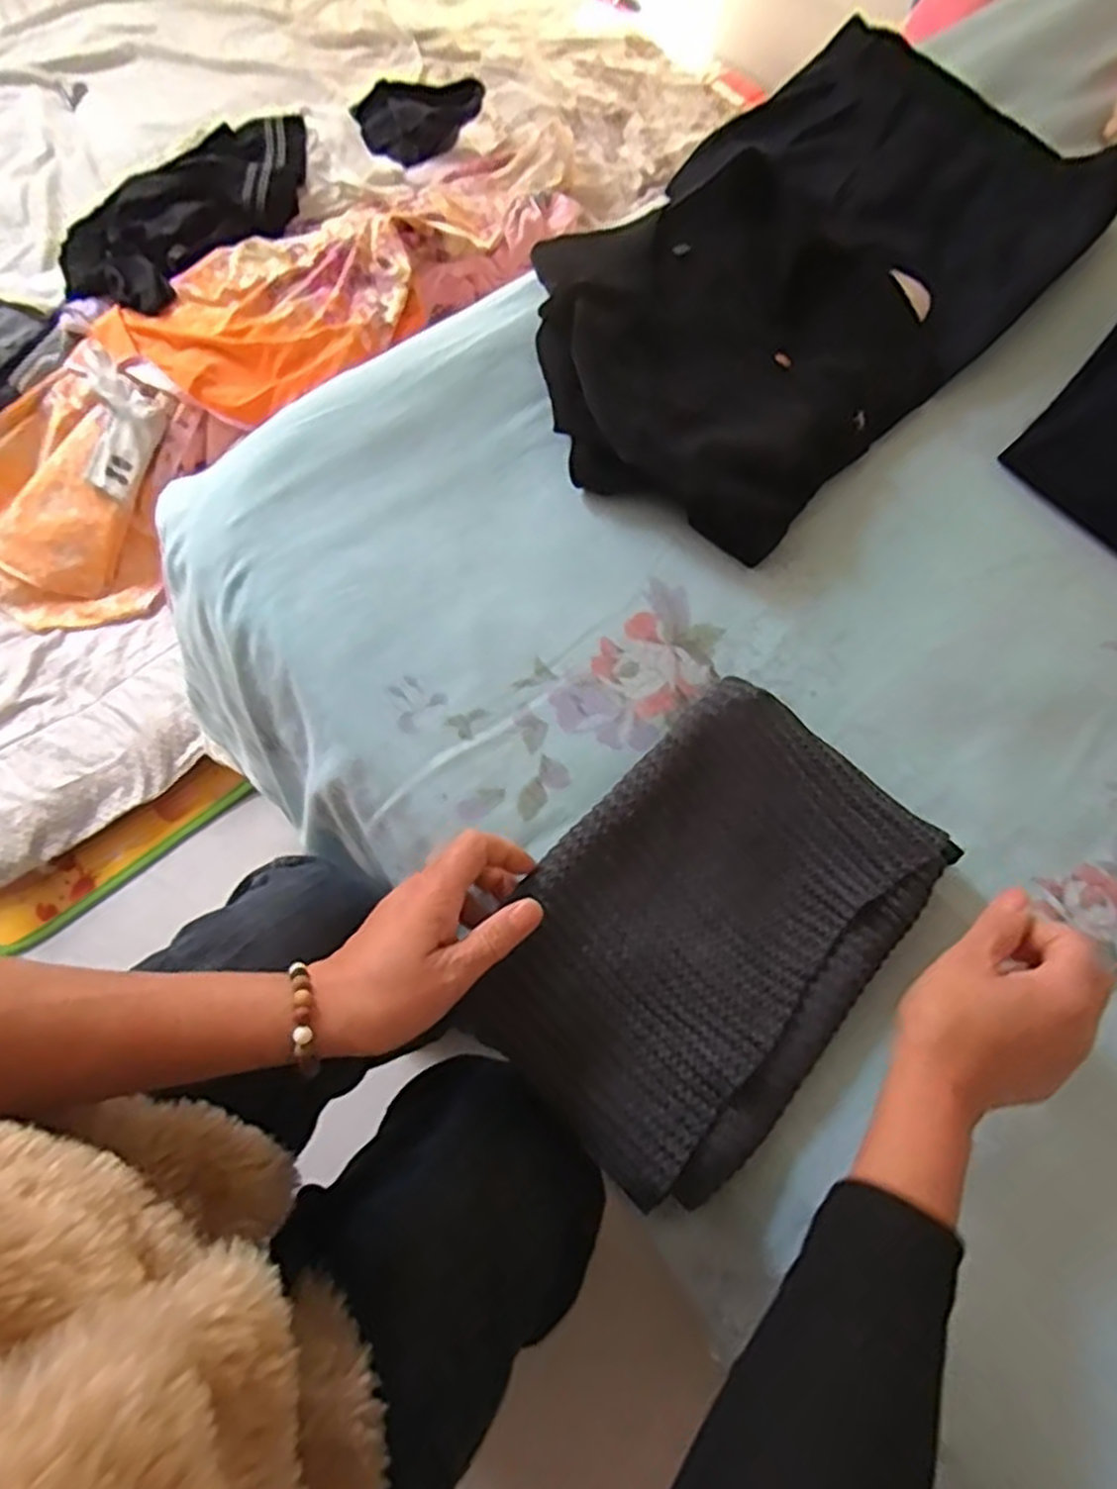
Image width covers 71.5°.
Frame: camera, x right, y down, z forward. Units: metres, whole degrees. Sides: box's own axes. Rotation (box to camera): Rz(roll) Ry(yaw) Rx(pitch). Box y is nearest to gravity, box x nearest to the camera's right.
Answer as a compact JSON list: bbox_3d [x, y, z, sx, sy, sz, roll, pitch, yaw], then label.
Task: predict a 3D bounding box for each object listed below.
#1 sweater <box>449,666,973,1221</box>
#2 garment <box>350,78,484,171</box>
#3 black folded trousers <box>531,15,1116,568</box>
[{"bbox_3d":[0.086,0.102,0.447,0.179,0.033,0.261,41,73,12],"label":"sweater"},{"bbox_3d":[-0.227,-1.013,1.255,0.212,0.083,0.105,-40,74,-16],"label":"garment"},{"bbox_3d":[0.198,-0.391,0.630,0.536,0.046,0.303,-42,75,-17],"label":"black folded trousers"}]

